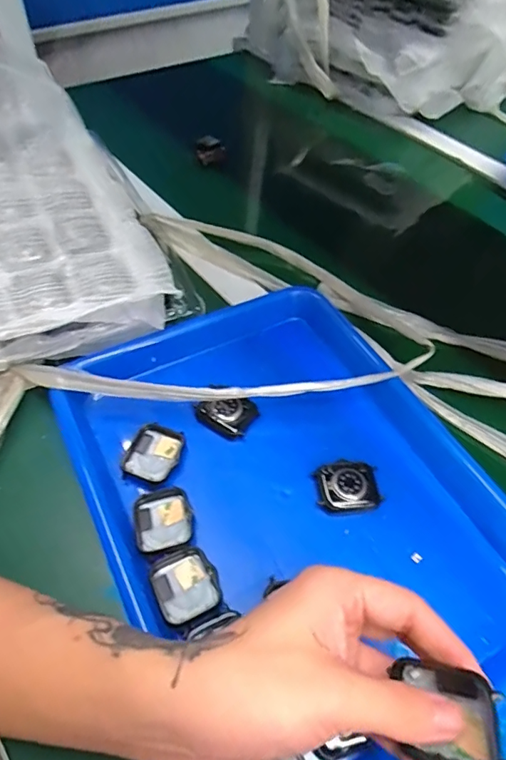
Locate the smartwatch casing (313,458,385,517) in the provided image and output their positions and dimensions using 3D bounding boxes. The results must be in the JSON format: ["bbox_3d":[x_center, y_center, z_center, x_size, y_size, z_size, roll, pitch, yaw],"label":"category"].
[{"bbox_3d":[0.068,0.077,0.346,0.045,0.010,0.037,-6,54,-7],"label":"smartwatch casing"}]

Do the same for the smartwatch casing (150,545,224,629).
[{"bbox_3d":[-0.042,0.128,0.302,0.039,0.006,0.041,-25,58,-19],"label":"smartwatch casing"}]

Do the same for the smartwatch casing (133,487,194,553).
[{"bbox_3d":[-0.061,0.095,0.325,0.038,0.007,0.042,-14,55,-13],"label":"smartwatch casing"}]

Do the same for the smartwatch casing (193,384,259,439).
[{"bbox_3d":[-0.021,0.025,0.376,0.043,0.013,0.033,28,57,17],"label":"smartwatch casing"}]

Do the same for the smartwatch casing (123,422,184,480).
[{"bbox_3d":[-0.073,0.054,0.356,0.035,0.006,0.043,20,55,12],"label":"smartwatch casing"}]

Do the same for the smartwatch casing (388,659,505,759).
[{"bbox_3d":[0.084,0.140,0.200,0.039,0.012,0.039,-18,53,31],"label":"smartwatch casing"}]

